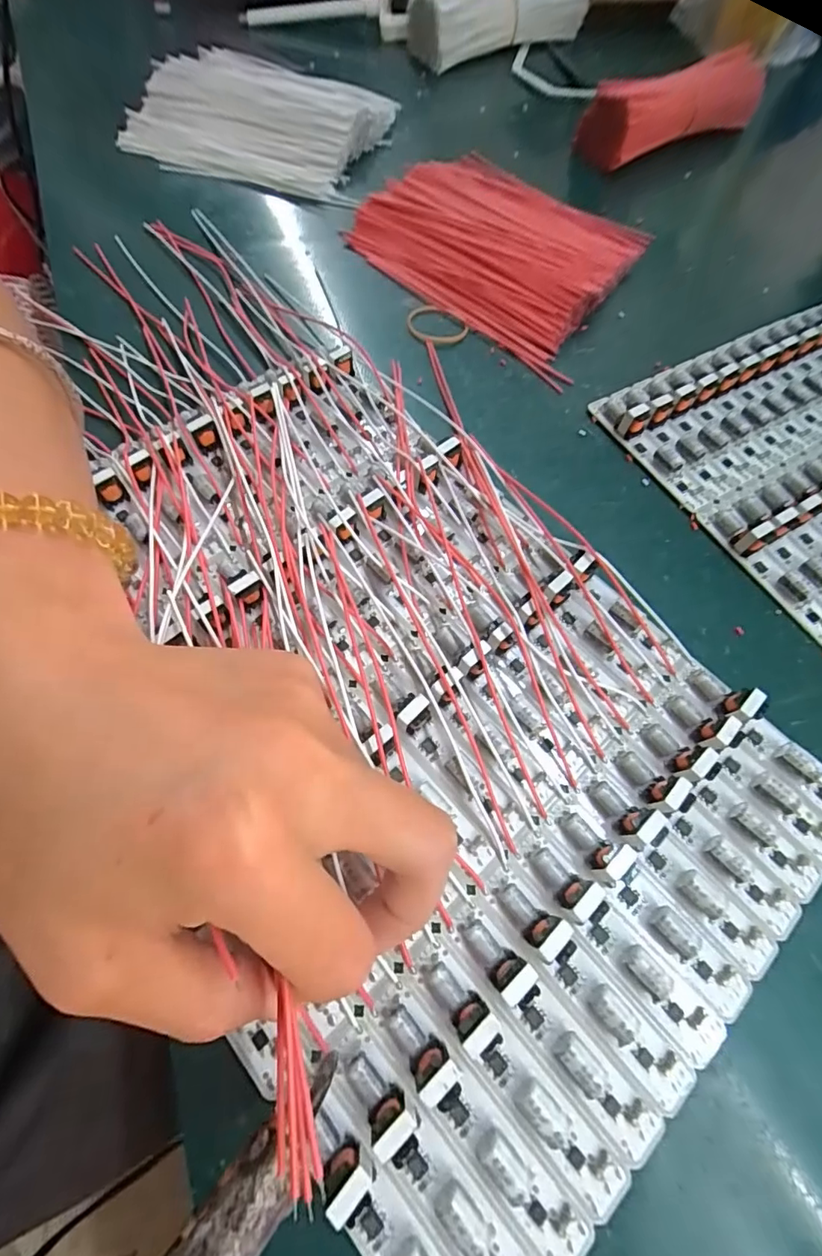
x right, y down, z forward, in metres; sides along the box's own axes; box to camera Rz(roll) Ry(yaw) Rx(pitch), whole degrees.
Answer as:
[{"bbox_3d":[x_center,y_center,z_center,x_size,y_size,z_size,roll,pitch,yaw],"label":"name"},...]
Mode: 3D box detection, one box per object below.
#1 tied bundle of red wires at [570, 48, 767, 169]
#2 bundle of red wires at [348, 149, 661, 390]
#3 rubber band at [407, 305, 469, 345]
[{"bbox_3d":[0.190,-0.379,0.360,0.159,0.029,0.041,-32,71,-17],"label":"tied bundle of red wires"},{"bbox_3d":[0.056,-0.227,0.291,0.155,0.013,0.143,39,69,13],"label":"bundle of red wires"},{"bbox_3d":[0.013,-0.163,0.270,0.027,0.004,0.031,-37,73,-18],"label":"rubber band"}]

